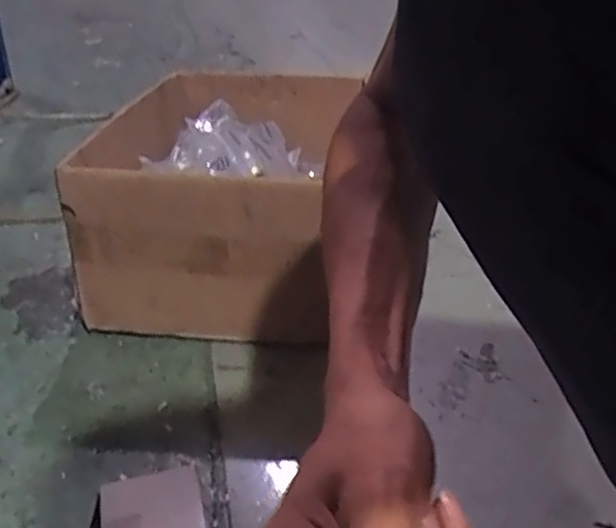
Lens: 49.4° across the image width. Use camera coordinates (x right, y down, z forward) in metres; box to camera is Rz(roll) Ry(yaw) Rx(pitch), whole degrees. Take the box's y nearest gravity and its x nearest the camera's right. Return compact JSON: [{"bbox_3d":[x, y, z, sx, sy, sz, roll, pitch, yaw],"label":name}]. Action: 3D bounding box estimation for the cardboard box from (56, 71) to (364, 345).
[{"bbox_3d":[-0.100,-0.084,0.877,0.297,0.215,0.403,2,29,3],"label":"cardboard box"}]

